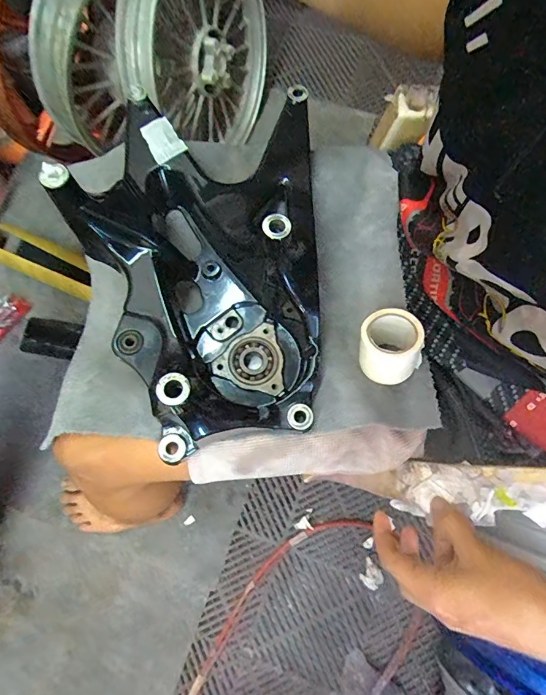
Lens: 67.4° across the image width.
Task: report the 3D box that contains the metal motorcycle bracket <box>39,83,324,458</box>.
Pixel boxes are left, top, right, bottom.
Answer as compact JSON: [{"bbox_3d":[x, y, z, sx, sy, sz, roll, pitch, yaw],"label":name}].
[{"bbox_3d":[-0.067,-0.084,0.372,0.218,0.101,0.349,1,77,1],"label":"metal motorcycle bracket"}]

